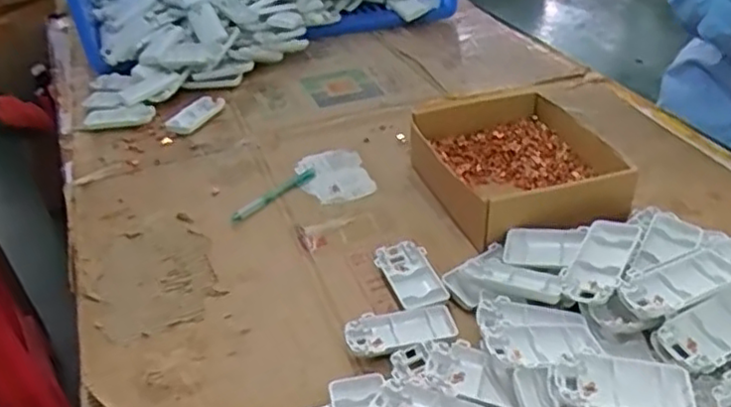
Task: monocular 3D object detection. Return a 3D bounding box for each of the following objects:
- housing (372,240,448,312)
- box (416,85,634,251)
[{"bbox_3d":[0.044,0.073,0.684,0.049,0.014,0.093,-13,36,-12],"label":"housing"},{"bbox_3d":[0.178,-0.044,0.793,0.197,0.069,0.235,-13,36,-13],"label":"box"}]

